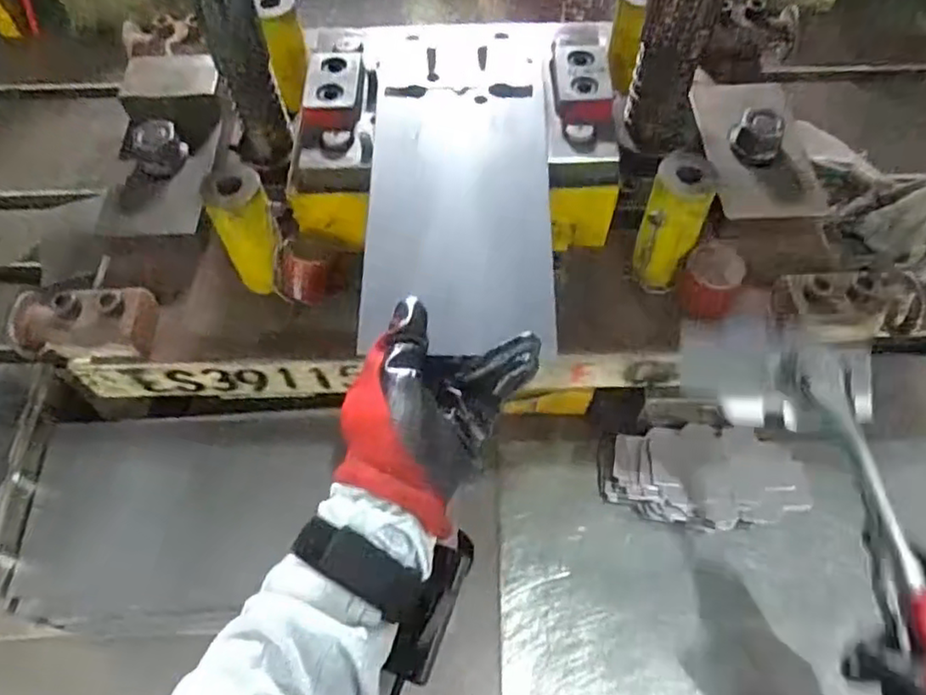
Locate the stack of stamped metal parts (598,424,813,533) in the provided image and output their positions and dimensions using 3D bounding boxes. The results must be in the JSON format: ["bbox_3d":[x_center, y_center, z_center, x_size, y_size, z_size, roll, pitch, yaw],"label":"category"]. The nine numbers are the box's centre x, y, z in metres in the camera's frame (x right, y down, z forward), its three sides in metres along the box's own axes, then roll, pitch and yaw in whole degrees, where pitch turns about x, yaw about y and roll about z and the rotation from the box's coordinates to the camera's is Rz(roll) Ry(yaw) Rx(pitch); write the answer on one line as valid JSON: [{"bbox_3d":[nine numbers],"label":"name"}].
[{"bbox_3d":[0.190,0.102,0.534,0.153,0.036,0.085,6,59,6],"label":"stack of stamped metal parts"}]

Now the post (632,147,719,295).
[{"bbox_3d":[0.146,-0.084,0.473,0.038,0.105,0.034,21,62,14],"label":"post"}]

